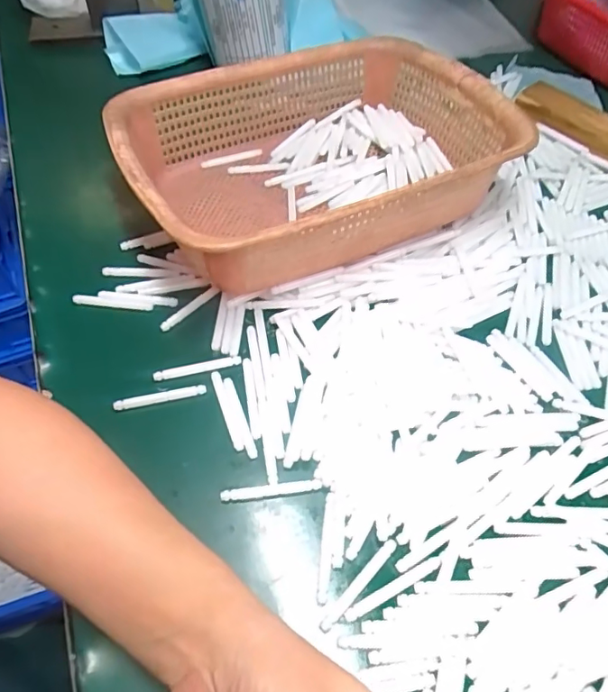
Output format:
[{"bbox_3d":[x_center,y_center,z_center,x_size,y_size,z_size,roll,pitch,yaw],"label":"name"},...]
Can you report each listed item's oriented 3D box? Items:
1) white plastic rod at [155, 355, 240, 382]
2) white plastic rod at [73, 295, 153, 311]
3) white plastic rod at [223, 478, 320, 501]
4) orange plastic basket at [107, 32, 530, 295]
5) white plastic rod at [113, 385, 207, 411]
[{"bbox_3d":[-0.071,0.015,0.359,0.058,0.005,0.007,-13,56,-9],"label":"white plastic rod"},{"bbox_3d":[-0.140,-0.033,0.391,0.056,0.007,0.006,3,55,3],"label":"white plastic rod"},{"bbox_3d":[-0.019,0.083,0.310,0.058,0.004,0.006,-6,55,-4],"label":"white plastic rod"},{"bbox_3d":[0.009,-0.153,0.429,0.283,0.082,0.210,-24,58,-15],"label":"orange plastic basket"},{"bbox_3d":[-0.093,0.033,0.345,0.058,0.005,0.005,-12,56,-8],"label":"white plastic rod"}]

